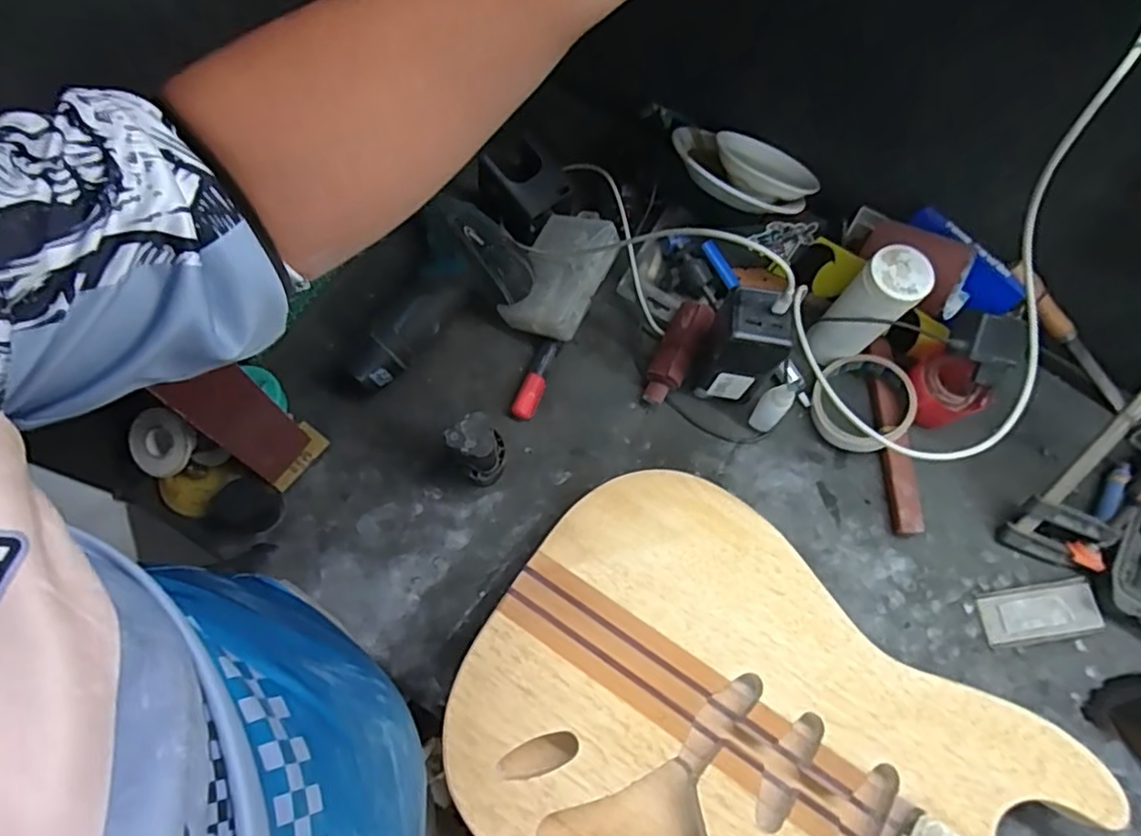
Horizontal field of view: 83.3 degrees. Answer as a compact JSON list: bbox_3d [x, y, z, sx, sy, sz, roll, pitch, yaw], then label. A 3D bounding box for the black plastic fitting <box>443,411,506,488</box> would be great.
[{"bbox_3d":[-0.076,0.028,0.539,0.046,0.081,0.037,-39,76,-14],"label":"black plastic fitting"}]

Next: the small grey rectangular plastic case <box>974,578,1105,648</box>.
[{"bbox_3d":[0.406,0.169,0.555,0.103,0.006,0.045,-8,71,-5],"label":"small grey rectangular plastic case"}]

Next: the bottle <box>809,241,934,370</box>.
[{"bbox_3d":[0.257,-0.093,0.560,0.056,0.119,0.047,-34,75,-13],"label":"bottle"}]

